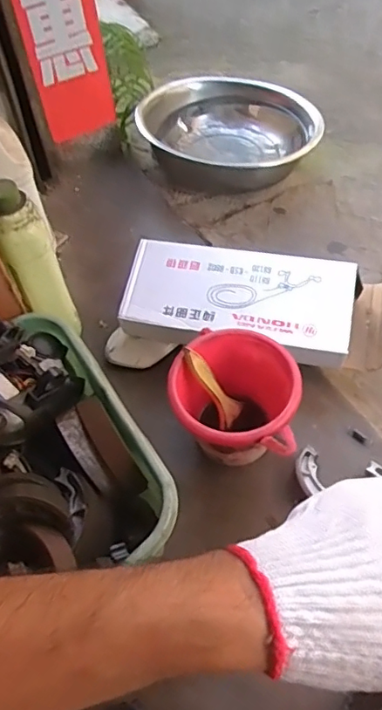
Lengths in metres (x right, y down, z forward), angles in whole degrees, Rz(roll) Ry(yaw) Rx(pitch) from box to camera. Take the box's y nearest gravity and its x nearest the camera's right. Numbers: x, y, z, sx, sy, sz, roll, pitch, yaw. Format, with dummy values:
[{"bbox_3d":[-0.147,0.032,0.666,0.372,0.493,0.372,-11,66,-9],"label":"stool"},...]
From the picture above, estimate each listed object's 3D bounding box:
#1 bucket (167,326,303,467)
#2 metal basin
[{"bbox_3d":[0.054,0.065,0.667,0.144,0.130,0.141,-2,55,3],"label":"bucket"},{"bbox_3d":[0.072,-0.457,1.102,0.324,0.104,0.324,-2,55,3],"label":"metal basin"}]

